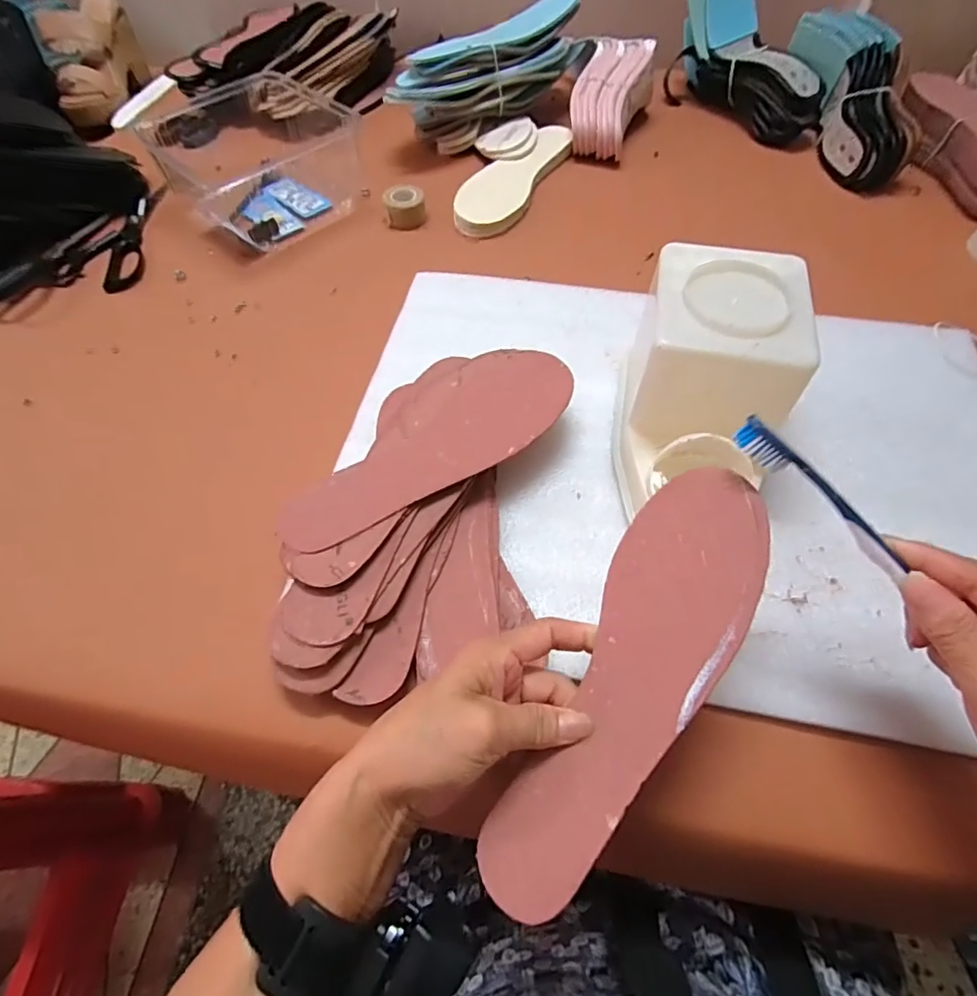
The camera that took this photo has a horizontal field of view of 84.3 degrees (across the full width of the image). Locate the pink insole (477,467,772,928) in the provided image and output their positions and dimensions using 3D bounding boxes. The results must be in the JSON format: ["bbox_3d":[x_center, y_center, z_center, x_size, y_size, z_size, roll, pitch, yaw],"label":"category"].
[{"bbox_3d":[0.074,0.088,0.267,0.069,0.012,0.226,20,73,32],"label":"pink insole"}]

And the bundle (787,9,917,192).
[{"bbox_3d":[0.430,-0.458,0.624,0.110,0.067,0.236,-3,76,1],"label":"bundle"}]

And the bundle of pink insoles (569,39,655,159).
[{"bbox_3d":[0.149,-0.487,0.658,0.082,0.047,0.171,18,76,13],"label":"bundle of pink insoles"}]

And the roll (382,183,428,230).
[{"bbox_3d":[-0.090,-0.319,0.590,0.044,0.024,0.049,-11,59,-5],"label":"roll"}]

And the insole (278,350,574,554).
[{"bbox_3d":[-0.042,-0.045,0.386,0.230,0.010,0.088,-30,62,-15],"label":"insole"}]

